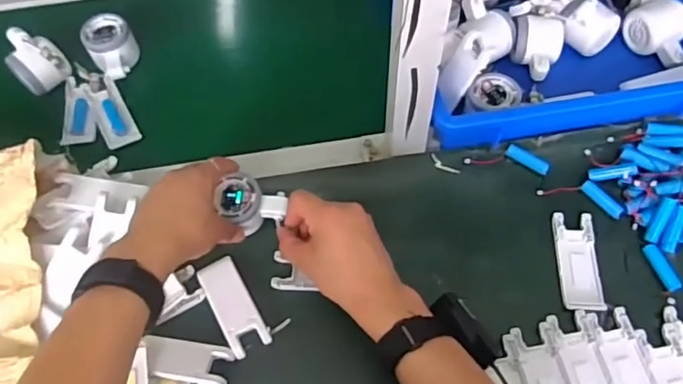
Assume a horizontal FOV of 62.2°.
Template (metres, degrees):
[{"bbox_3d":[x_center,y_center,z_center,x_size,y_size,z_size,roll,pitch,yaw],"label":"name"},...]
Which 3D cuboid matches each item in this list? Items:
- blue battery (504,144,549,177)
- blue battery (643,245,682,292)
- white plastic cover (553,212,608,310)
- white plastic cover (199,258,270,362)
[{"bbox_3d":[0.208,-0.036,0.632,0.049,0.013,0.015,29,67,17],"label":"blue battery"},{"bbox_3d":[0.325,0.077,0.575,0.014,0.013,0.052,-12,62,-3],"label":"blue battery"},{"bbox_3d":[0.243,0.070,0.580,0.039,0.007,0.103,2,62,4],"label":"white plastic cover"},{"bbox_3d":[-0.110,0.114,0.573,0.039,0.011,0.100,-27,64,-11],"label":"white plastic cover"}]

